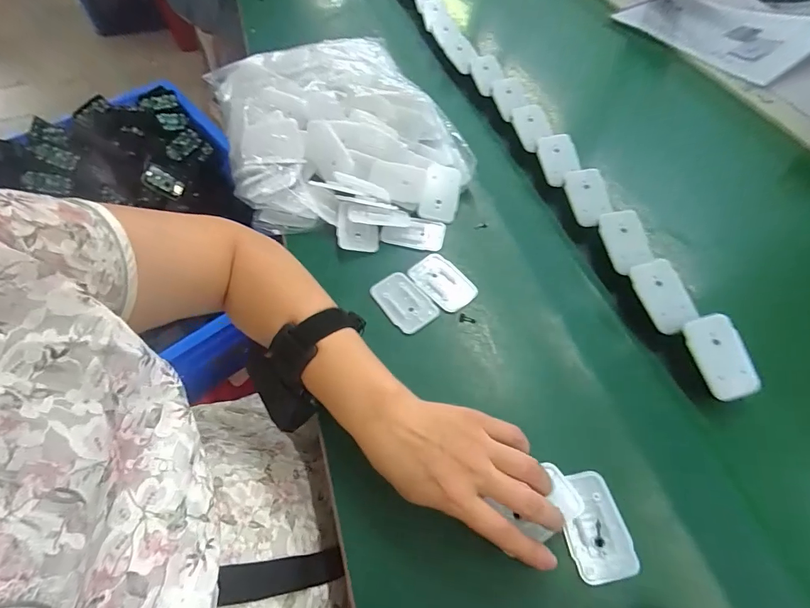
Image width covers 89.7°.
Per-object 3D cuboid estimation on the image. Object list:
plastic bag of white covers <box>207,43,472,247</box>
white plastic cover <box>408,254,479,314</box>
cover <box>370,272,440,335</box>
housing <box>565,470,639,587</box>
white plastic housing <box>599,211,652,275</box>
[{"bbox_3d":[-0.090,-0.216,0.528,0.271,0.104,0.361,-19,55,-8],"label":"plastic bag of white covers"},{"bbox_3d":[0.040,-0.024,0.435,0.047,0.005,0.074,-37,60,-20],"label":"white plastic cover"},{"bbox_3d":[-0.002,-0.003,0.423,0.044,0.004,0.072,-35,59,-19],"label":"cover"},{"bbox_3d":[0.140,0.165,0.303,0.045,0.009,0.069,-11,54,-3],"label":"housing"},{"bbox_3d":[0.233,-0.067,0.433,0.038,0.065,0.008,-20,7,17],"label":"white plastic housing"}]

